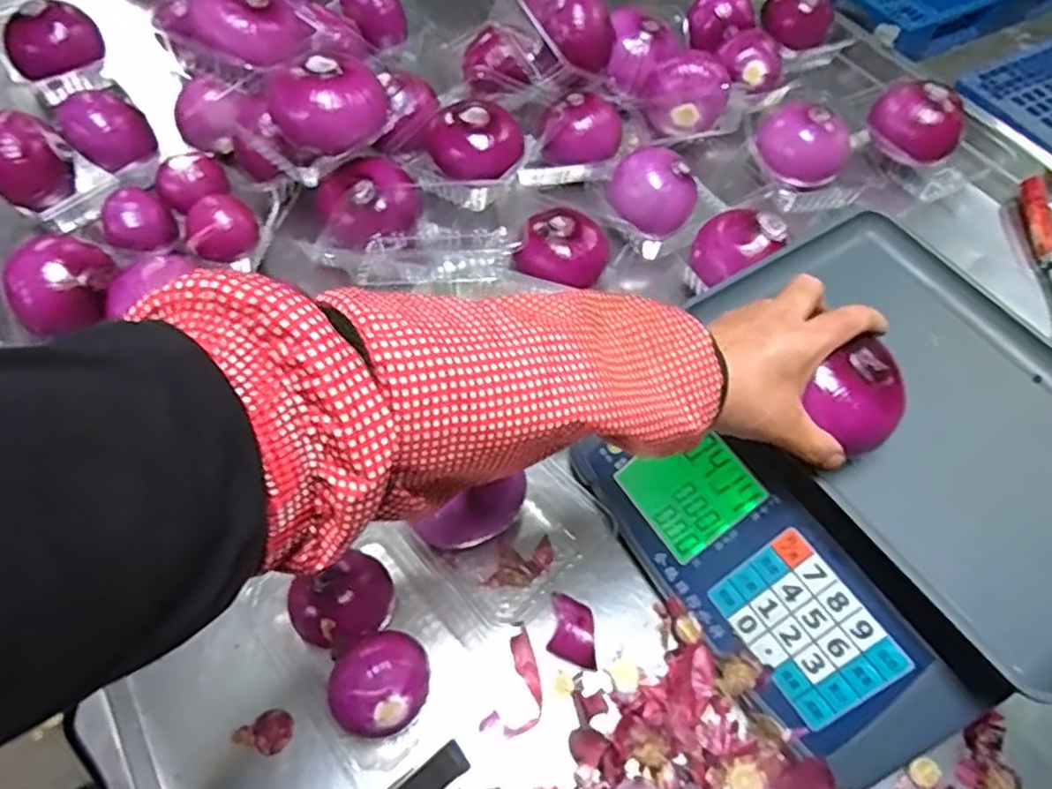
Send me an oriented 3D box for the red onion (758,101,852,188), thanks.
[{"bbox_3d":[0.314,-0.282,0.759,0.101,0.068,0.082,26,61,13],"label":"red onion"}]

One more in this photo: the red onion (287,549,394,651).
[{"bbox_3d":[-0.133,0.152,0.485,0.071,0.056,0.065,1,59,-2],"label":"red onion"}]

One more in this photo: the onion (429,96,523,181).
[{"bbox_3d":[-0.052,-0.260,0.694,0.097,0.067,0.092,0,59,-3],"label":"onion"}]

